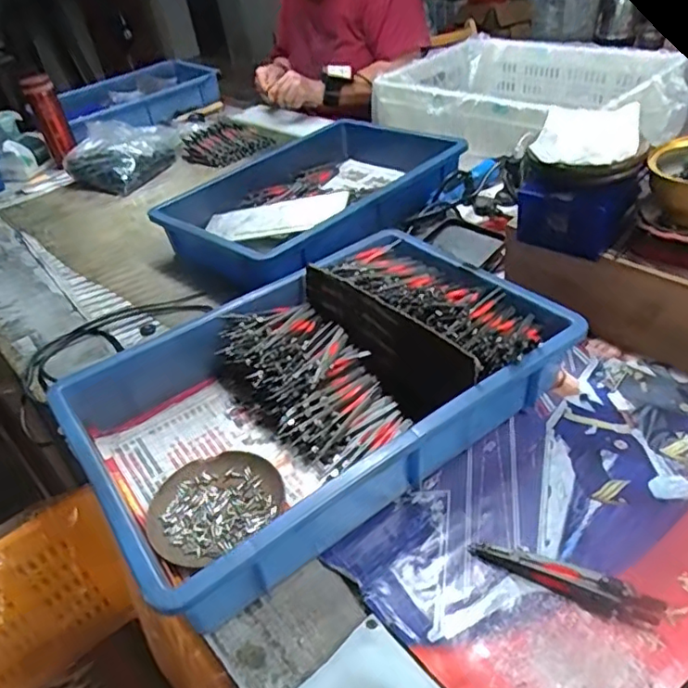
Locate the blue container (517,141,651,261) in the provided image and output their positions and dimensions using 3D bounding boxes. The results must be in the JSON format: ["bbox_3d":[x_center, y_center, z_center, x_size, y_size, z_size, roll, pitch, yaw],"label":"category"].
[{"bbox_3d":[0.239,-0.152,0.596,0.105,0.084,0.098,18,46,30],"label":"blue container"}]

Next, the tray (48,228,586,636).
[{"bbox_3d":[-0.023,0.036,0.565,0.430,0.085,0.285,-29,43,-25],"label":"tray"}]

